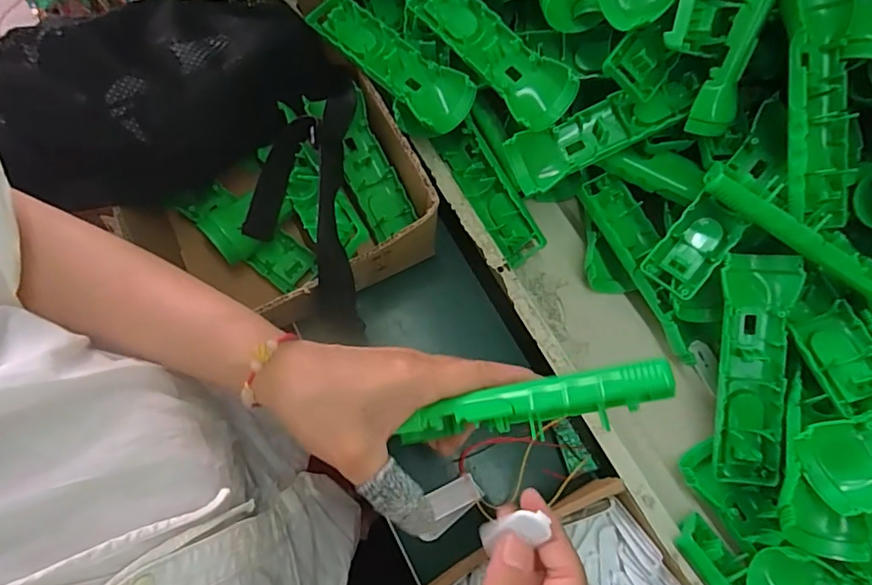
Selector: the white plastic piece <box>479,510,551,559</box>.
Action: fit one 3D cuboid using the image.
[{"bbox_3d":[0.038,0.118,0.260,0.038,0.008,0.016,-27,70,31],"label":"white plastic piece"}]

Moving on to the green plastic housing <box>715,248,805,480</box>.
[{"bbox_3d":[0.225,0.056,0.378,0.046,0.029,0.162,3,91,1],"label":"green plastic housing"}]

